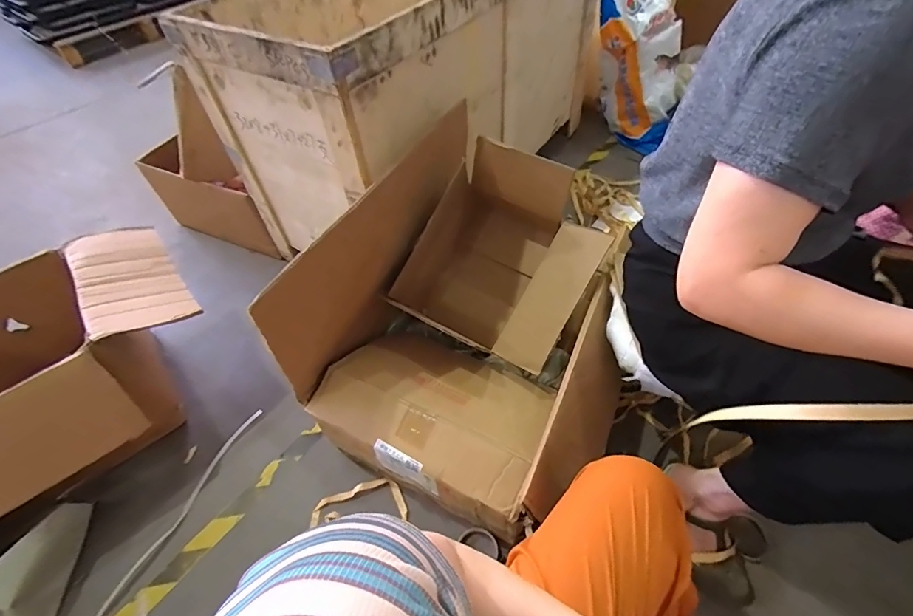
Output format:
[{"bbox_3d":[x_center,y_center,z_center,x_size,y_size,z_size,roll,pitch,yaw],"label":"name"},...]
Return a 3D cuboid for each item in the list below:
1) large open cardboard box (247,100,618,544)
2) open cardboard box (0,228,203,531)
[{"bbox_3d":[0.063,0.003,0.850,0.524,0.400,0.618,20,55,20],"label":"large open cardboard box"},{"bbox_3d":[-0.895,0.152,0.961,0.633,0.308,0.545,-33,55,-21],"label":"open cardboard box"}]

